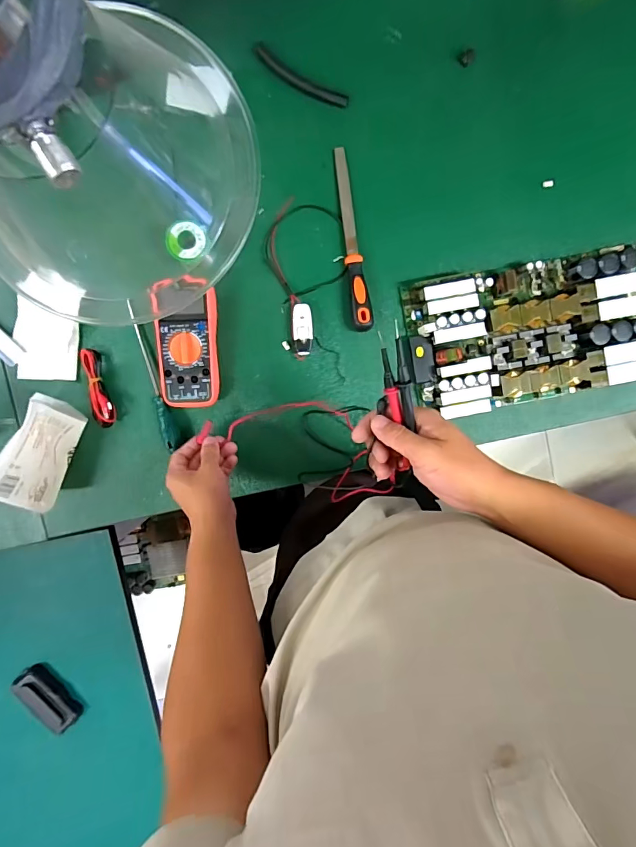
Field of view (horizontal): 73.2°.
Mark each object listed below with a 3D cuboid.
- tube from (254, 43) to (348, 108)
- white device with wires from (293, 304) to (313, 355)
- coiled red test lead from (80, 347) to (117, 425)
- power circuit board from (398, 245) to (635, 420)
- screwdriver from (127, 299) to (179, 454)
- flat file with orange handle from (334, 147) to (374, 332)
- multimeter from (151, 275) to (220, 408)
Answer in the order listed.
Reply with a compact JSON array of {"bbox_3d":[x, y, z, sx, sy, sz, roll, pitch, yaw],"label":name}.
[{"bbox_3d":[-0.024,-0.478,0.592,0.142,0.011,0.023,31,95,-4],"label":"tube"},{"bbox_3d":[-0.021,-0.135,0.613,0.028,0.015,0.072,-4,96,-1],"label":"white device with wires"},{"bbox_3d":[-0.313,-0.051,0.609,0.025,0.026,0.112,-14,96,0],"label":"coiled red test lead"},{"bbox_3d":[0.313,-0.131,0.611,0.362,0.039,0.197,-10,96,0],"label":"power circuit board"},{"bbox_3d":[-0.238,-0.066,0.611,0.019,0.029,0.216,-18,96,1],"label":"screwdriver"},{"bbox_3d":[0.046,-0.259,0.601,0.026,0.027,0.253,-10,96,0],"label":"flat file with orange handle"},{"bbox_3d":[-0.181,-0.110,0.599,0.080,0.042,0.170,-1,96,-1],"label":"multimeter"}]

